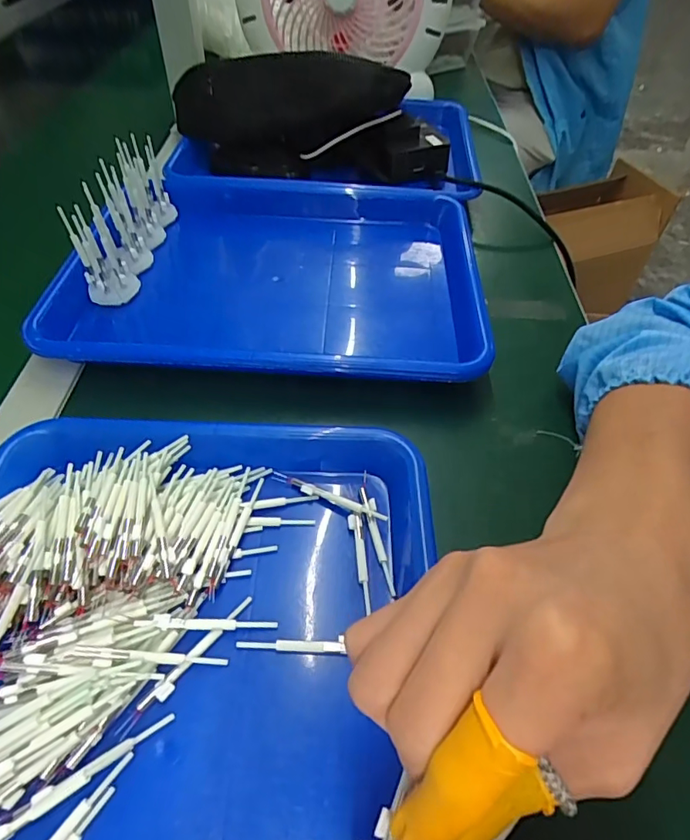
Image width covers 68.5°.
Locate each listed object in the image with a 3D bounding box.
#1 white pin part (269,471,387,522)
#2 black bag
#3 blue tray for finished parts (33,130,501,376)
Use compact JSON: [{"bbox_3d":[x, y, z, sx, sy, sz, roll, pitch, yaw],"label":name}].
[{"bbox_3d":[-0.011,0.046,0.304,0.074,0.008,0.007,23,53,16],"label":"white pin part"},{"bbox_3d":[-0.058,-0.354,0.579,0.252,0.087,0.186,-14,52,-14],"label":"black bag"},{"bbox_3d":[-0.056,-0.123,0.438,0.313,0.045,0.247,3,50,0],"label":"blue tray for finished parts"}]

